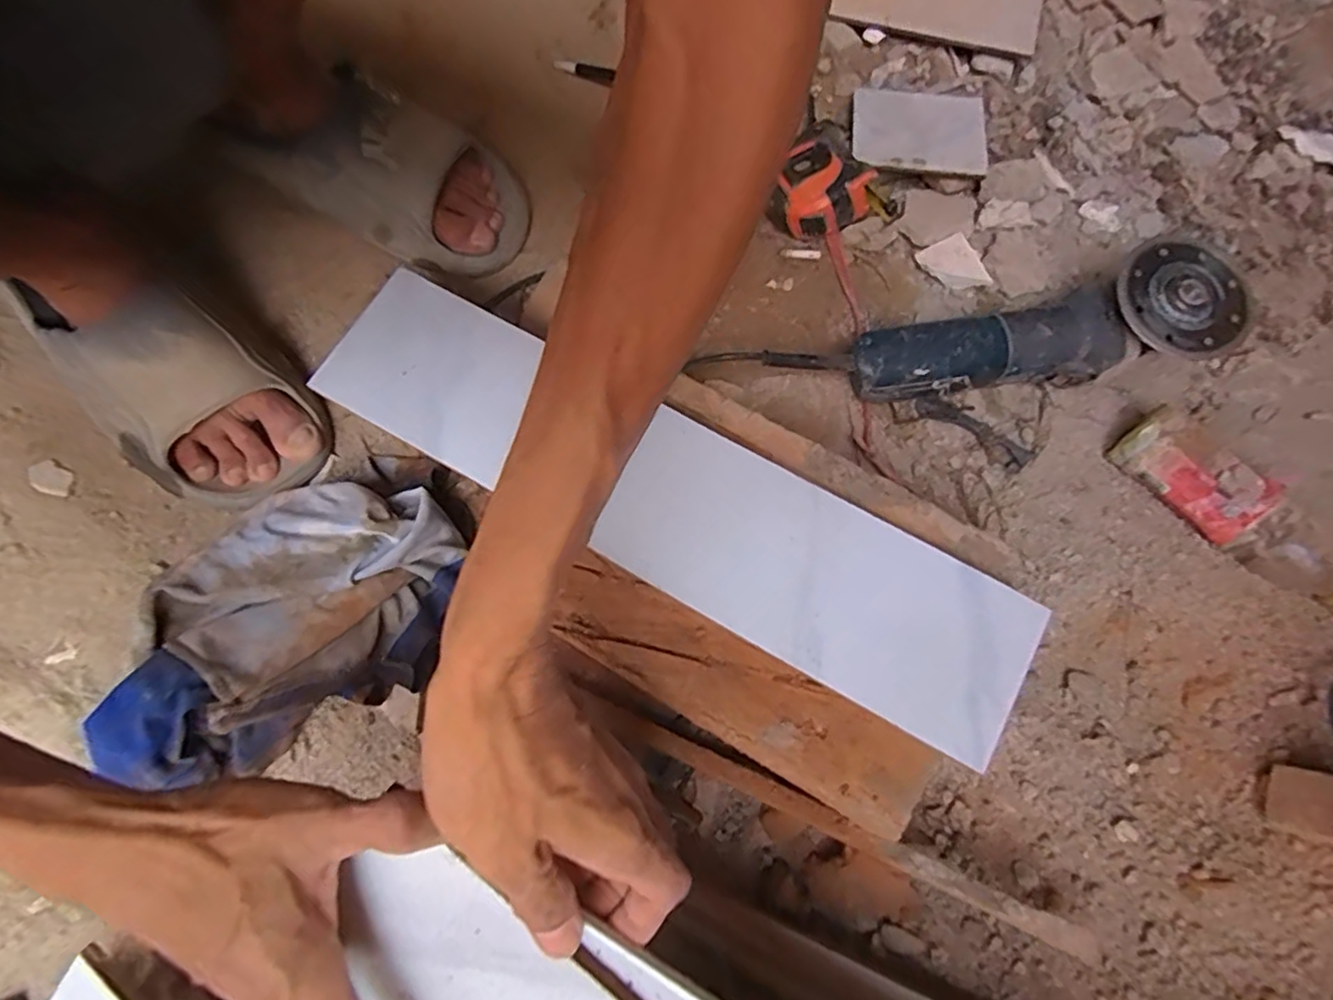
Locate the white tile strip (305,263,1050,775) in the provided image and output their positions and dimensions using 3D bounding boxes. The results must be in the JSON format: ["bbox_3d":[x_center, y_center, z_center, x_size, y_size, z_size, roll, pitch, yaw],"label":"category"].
[{"bbox_3d":[-0.006,-0.005,0.412,0.484,0.008,0.109,30,77,9],"label":"white tile strip"}]

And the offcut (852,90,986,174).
[{"bbox_3d":[0.226,-0.331,0.569,0.114,0.009,0.090,5,70,1],"label":"offcut"}]

